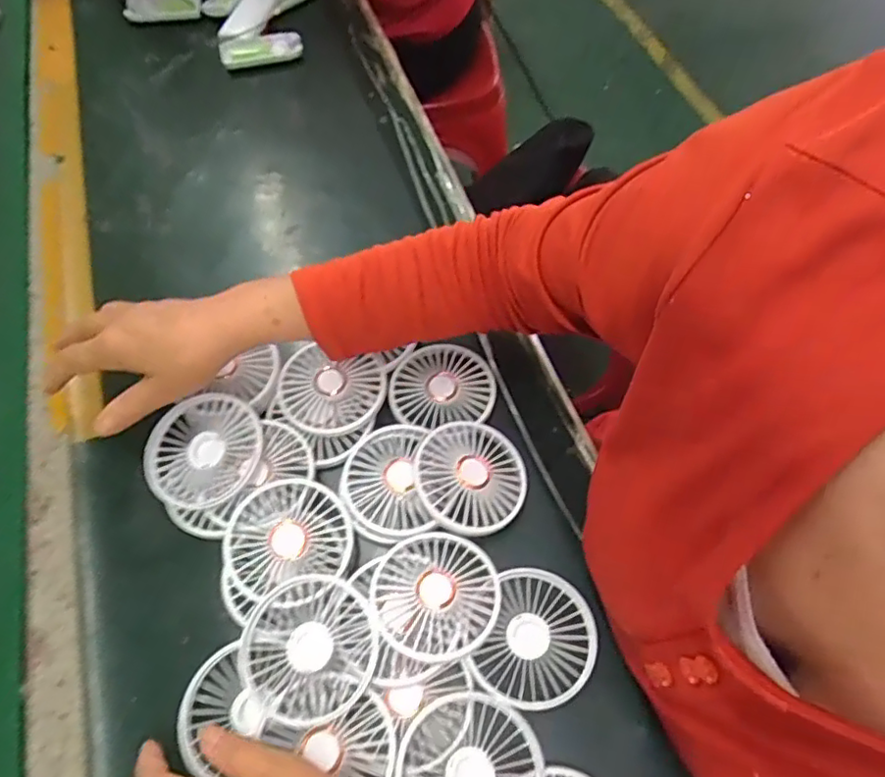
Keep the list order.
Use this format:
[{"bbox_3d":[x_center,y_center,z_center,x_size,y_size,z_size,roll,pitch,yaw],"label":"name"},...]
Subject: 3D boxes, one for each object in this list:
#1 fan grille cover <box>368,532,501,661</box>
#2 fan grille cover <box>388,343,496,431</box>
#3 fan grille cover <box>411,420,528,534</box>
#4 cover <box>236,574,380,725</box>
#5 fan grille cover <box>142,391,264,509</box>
[{"bbox_3d":[-0.005,0.142,0.409,0.085,0.020,0.083,16,64,11],"label":"fan grille cover"},{"bbox_3d":[-0.001,-0.002,0.503,0.087,0.015,0.073,-9,62,-2],"label":"fan grille cover"},{"bbox_3d":[0.022,0.067,0.453,0.084,0.017,0.086,41,59,10],"label":"fan grille cover"},{"bbox_3d":[-0.089,0.171,0.388,0.090,0.010,0.085,-25,64,-11],"label":"cover"},{"bbox_3d":[-0.183,0.047,0.452,0.088,0.019,0.087,-34,66,-15],"label":"fan grille cover"}]

